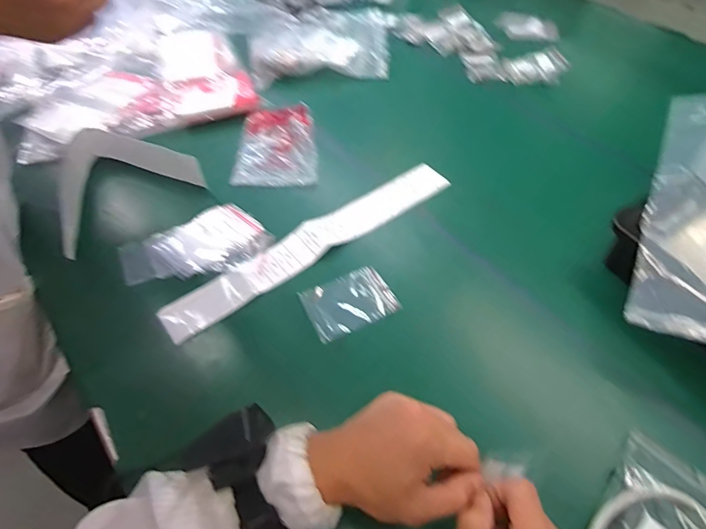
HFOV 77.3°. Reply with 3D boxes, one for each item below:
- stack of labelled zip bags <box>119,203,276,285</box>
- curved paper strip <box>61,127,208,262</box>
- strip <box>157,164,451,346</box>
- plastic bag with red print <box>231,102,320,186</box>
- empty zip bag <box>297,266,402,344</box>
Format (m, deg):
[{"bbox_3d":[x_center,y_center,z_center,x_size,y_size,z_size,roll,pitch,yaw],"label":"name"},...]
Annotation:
[{"bbox_3d":[-0.204,-0.025,0.575,0.176,0.019,0.111,-30,57,-20],"label":"stack of labelled zip bags"},{"bbox_3d":[-0.348,-0.130,0.639,0.201,0.047,0.179,-34,59,-23],"label":"curved paper strip"},{"bbox_3d":[-0.045,-0.035,0.586,0.426,0.010,0.056,-33,58,-22],"label":"strip"},{"bbox_3d":[-0.123,-0.192,0.697,0.122,0.030,0.164,-4,52,-2],"label":"plastic bag with red print"},{"bbox_3d":[-0.004,0.045,0.529,0.104,0.009,0.073,-23,55,-16],"label":"empty zip bag"}]

